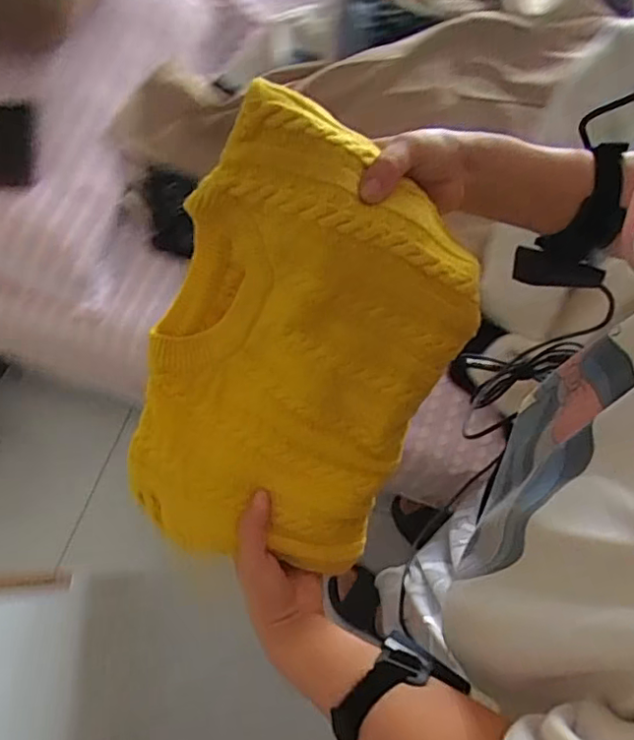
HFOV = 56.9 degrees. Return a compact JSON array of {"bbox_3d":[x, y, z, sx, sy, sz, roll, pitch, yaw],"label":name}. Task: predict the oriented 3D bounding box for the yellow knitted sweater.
[{"bbox_3d":[-0.016,-0.013,0.437,0.209,0.071,0.310,24,109,1],"label":"yellow knitted sweater"}]

